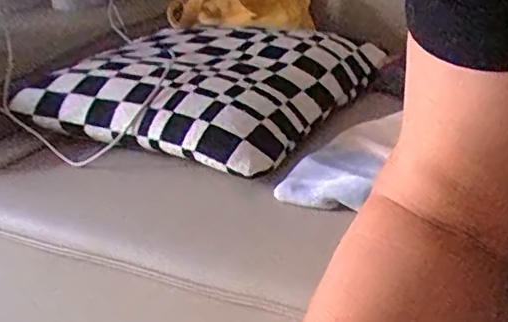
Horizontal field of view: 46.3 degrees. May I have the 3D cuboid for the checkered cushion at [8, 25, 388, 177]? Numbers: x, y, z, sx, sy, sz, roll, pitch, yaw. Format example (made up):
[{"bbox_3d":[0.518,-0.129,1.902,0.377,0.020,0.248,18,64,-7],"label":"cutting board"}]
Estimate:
[{"bbox_3d":[-0.082,-0.125,0.871,0.408,0.082,0.381,9,31,29],"label":"checkered cushion"}]

